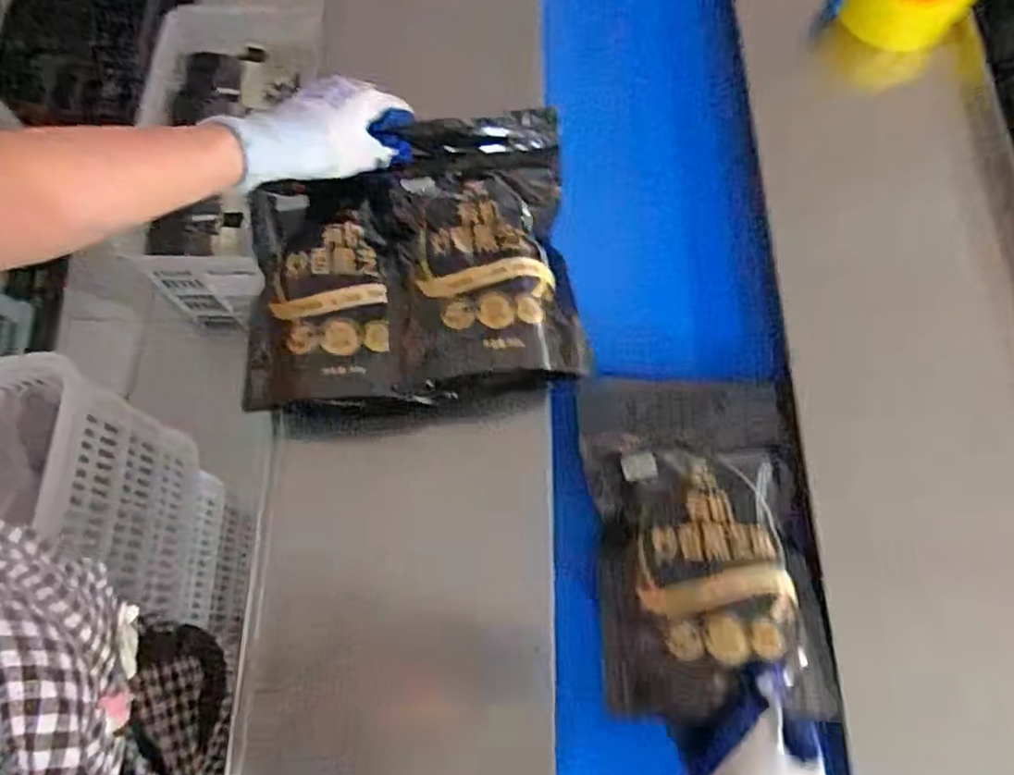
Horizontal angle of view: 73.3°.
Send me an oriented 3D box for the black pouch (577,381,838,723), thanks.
[{"bbox_3d":[0.147,0.110,0.514,0.166,0.052,0.250,-3,66,1],"label":"black pouch"}]

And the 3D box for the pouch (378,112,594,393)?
[{"bbox_3d":[-0.022,-0.115,0.565,0.149,0.055,0.247,-6,66,0],"label":"pouch"}]

